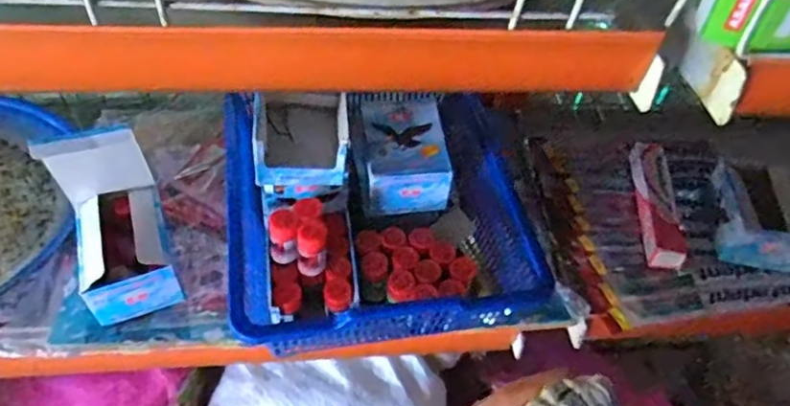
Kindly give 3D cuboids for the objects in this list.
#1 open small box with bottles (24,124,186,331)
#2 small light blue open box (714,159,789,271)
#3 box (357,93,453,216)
[{"bbox_3d":[-0.242,0.015,0.516,0.075,0.138,0.112,-15,52,-18],"label":"open small box with bottles"},{"bbox_3d":[0.379,0.009,0.626,0.081,0.047,0.108,7,49,0],"label":"small light blue open box"},{"bbox_3d":[0.005,-0.047,0.581,0.080,0.060,0.097,-3,50,-8],"label":"box"}]

